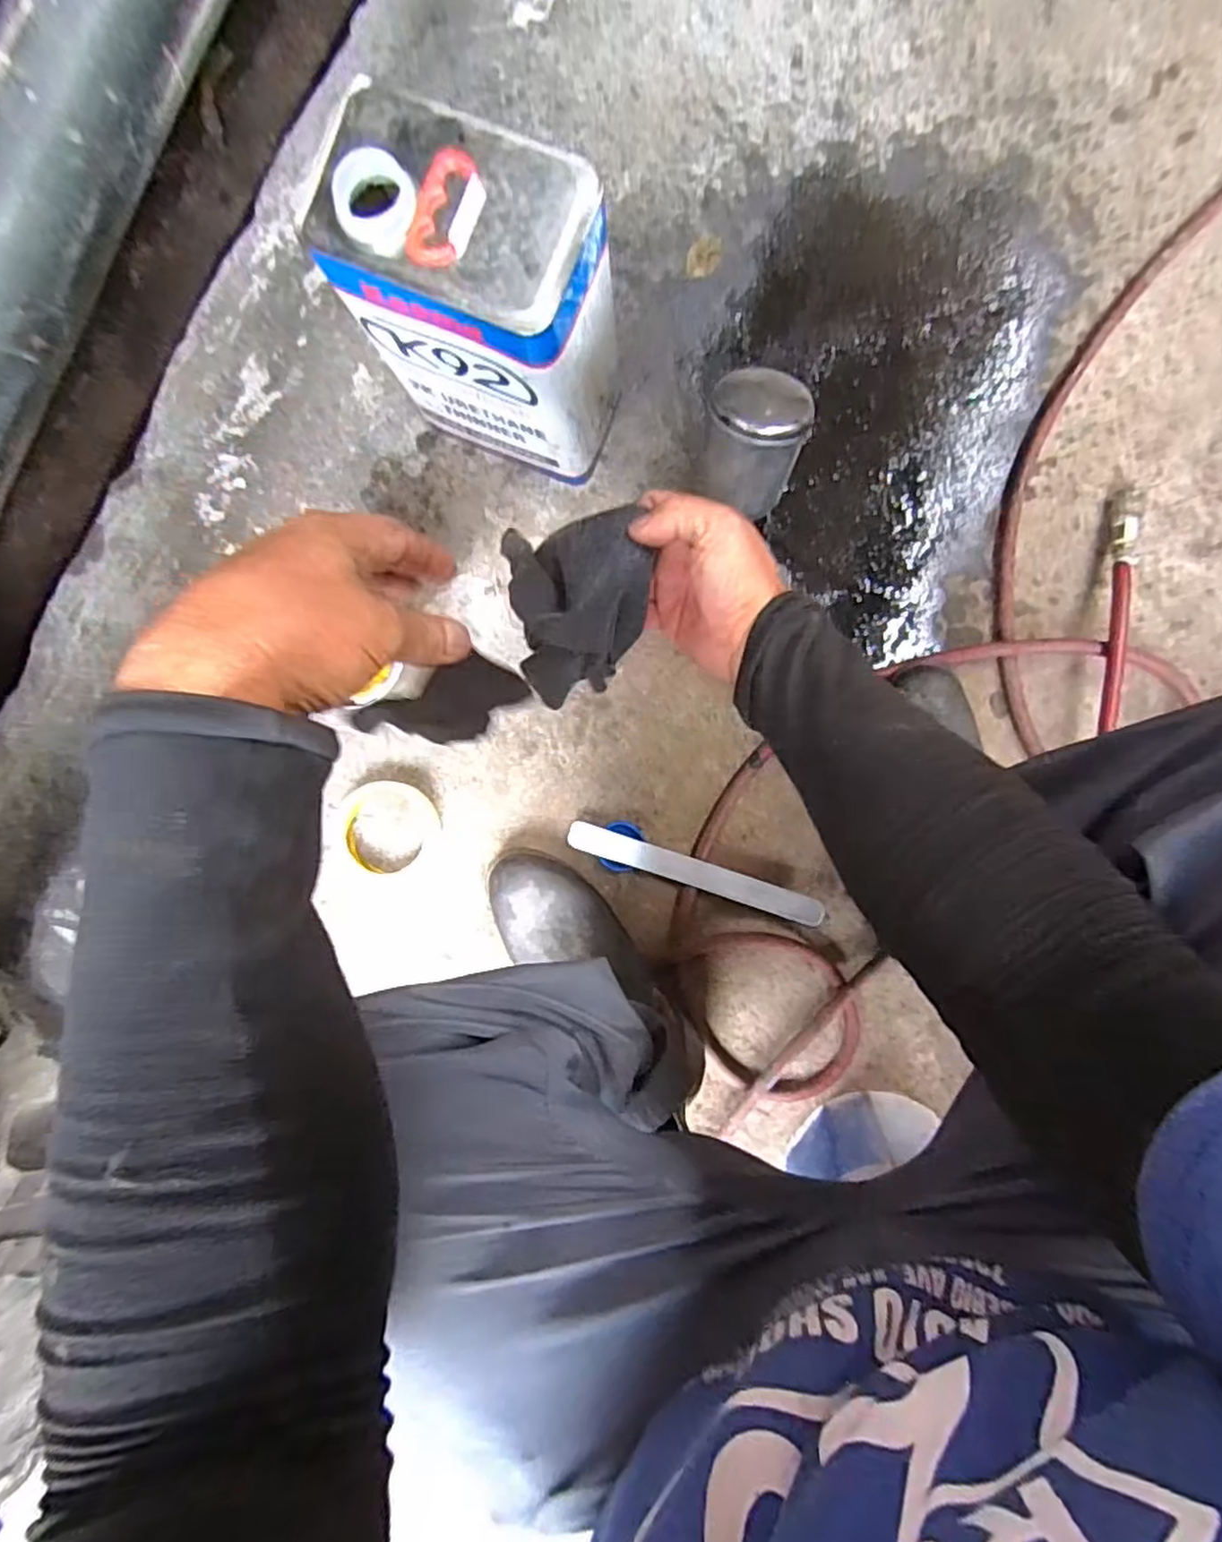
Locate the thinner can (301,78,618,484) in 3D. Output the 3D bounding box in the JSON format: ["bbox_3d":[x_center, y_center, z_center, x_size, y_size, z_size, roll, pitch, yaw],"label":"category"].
[{"bbox_3d":[-0.088,-0.334,0.534,0.174,0.236,0.109,22,93,2],"label":"thinner can"}]

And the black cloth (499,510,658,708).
[{"bbox_3d":[-0.018,-0.097,0.433,0.086,0.079,0.101,-3,93,10],"label":"black cloth"}]

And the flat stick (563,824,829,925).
[{"bbox_3d":[0.080,0.097,0.671,0.248,0.007,0.025,18,88,2],"label":"flat stick"}]

